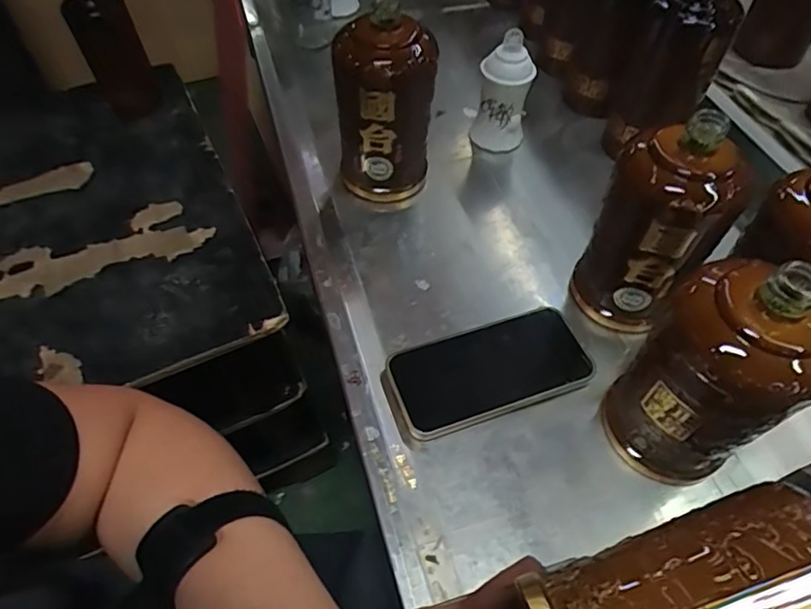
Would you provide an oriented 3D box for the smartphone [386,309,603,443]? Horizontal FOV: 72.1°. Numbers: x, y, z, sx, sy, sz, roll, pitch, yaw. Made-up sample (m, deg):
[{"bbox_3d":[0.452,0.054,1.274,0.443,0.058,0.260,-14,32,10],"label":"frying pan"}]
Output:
[{"bbox_3d":[0.069,0.052,0.452,0.158,0.012,0.080,-18,57,-10],"label":"smartphone"}]

